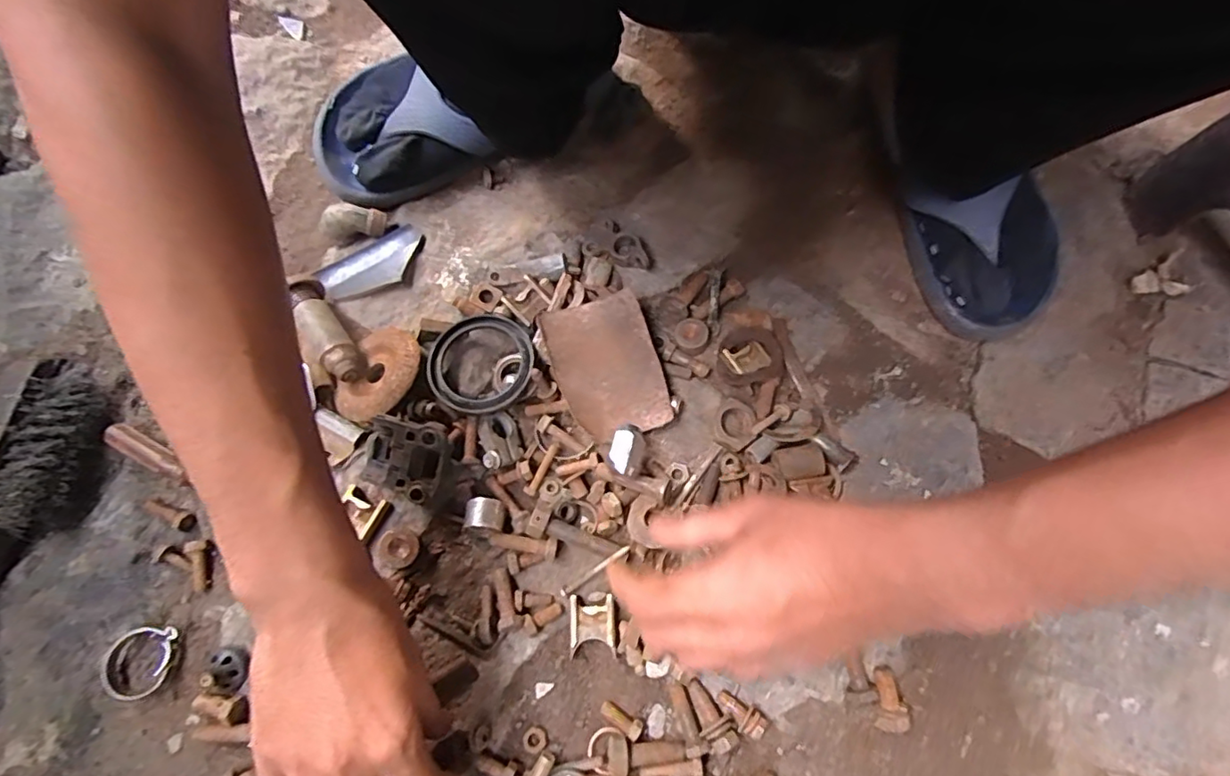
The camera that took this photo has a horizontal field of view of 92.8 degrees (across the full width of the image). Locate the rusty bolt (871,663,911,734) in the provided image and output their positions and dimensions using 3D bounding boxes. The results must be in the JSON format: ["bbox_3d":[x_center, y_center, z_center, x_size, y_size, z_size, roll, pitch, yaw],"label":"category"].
[{"bbox_3d":[0.163,0.186,0.352,0.016,0.016,0.035,-3,69,-2],"label":"rusty bolt"}]

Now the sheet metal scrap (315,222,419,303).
[{"bbox_3d":[-0.187,-0.095,0.452,0.081,0.011,0.037,-26,72,-11],"label":"sheet metal scrap"}]

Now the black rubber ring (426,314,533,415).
[{"bbox_3d":[-0.094,-0.017,0.415,0.073,0.020,0.075,0,69,-1],"label":"black rubber ring"}]

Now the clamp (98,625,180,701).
[{"bbox_3d":[-0.282,0.162,0.346,0.038,0.008,0.039,1,69,-1],"label":"clamp"}]

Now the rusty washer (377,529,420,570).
[{"bbox_3d":[-0.137,0.102,0.371,0.023,0.004,0.023,23,68,-6],"label":"rusty washer"}]

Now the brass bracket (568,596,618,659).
[{"bbox_3d":[-0.014,0.146,0.361,0.028,0.009,0.034,-3,69,-2],"label":"brass bracket"}]

